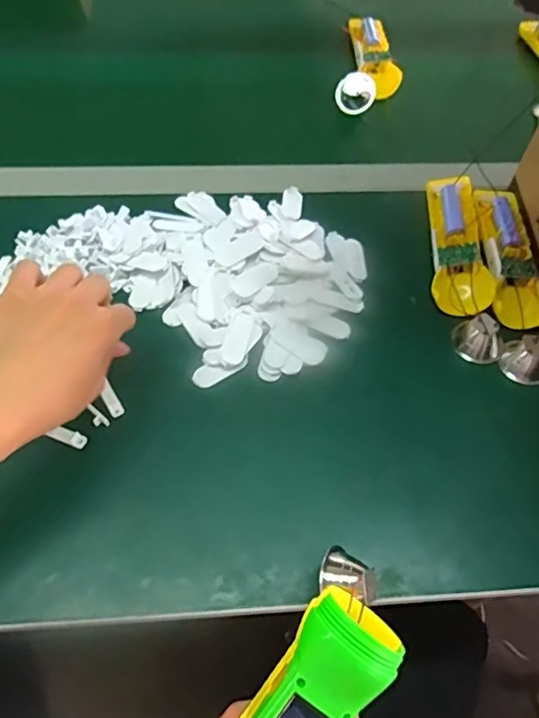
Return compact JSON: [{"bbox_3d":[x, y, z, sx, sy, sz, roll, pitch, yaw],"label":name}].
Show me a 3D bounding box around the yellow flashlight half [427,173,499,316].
[{"bbox_3d":[0.177,-0.109,0.523,0.049,0.034,0.163,8,57,2],"label":"yellow flashlight half"}]

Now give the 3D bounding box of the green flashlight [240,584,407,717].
[{"bbox_3d":[0.001,0.195,0.277,0.048,0.041,0.160,37,81,17],"label":"green flashlight"}]

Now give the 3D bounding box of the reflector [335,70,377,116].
[{"bbox_3d":[0.103,-0.315,0.653,0.047,0.020,0.044,-24,99,5],"label":"reflector"}]

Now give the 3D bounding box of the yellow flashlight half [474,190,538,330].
[{"bbox_3d":[0.226,-0.102,0.516,0.051,0.024,0.166,5,57,0],"label":"yellow flashlight half"}]

